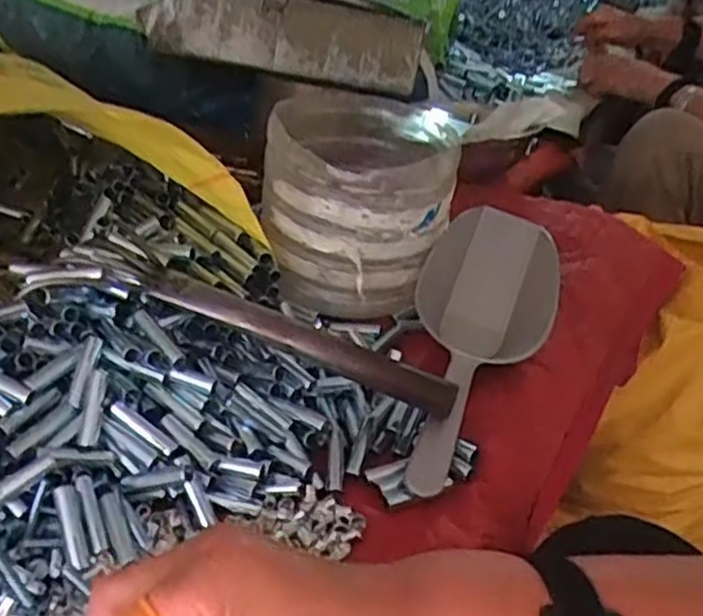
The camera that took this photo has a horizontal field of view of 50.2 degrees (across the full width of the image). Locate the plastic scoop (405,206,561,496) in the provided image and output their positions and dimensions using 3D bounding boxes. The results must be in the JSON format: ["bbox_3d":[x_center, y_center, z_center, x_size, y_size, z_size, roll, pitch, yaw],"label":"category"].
[{"bbox_3d":[0.094,0.017,0.589,0.099,0.077,0.287,16,36,20],"label":"plastic scoop"}]

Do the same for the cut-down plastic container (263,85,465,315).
[{"bbox_3d":[0.009,-0.091,0.652,0.151,0.138,0.163,4,34,3],"label":"cut-down plastic container"}]

